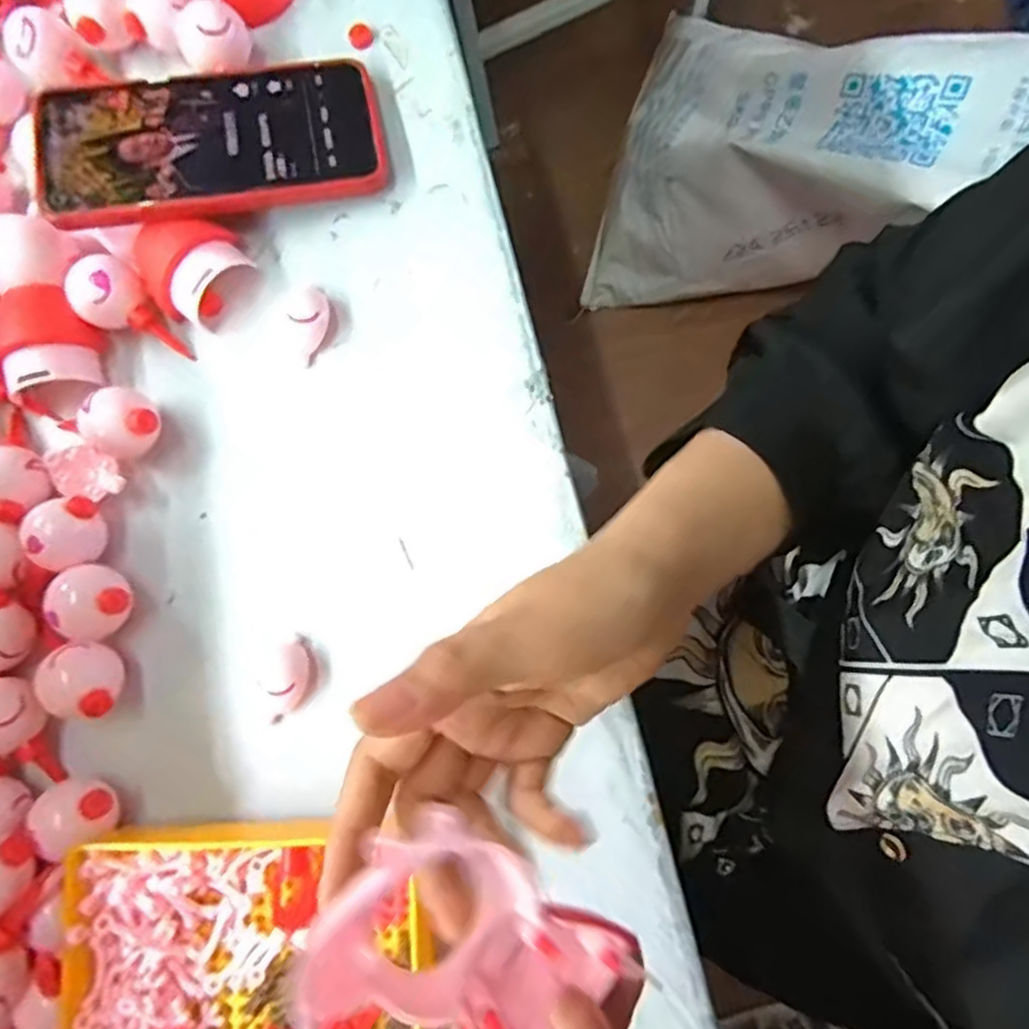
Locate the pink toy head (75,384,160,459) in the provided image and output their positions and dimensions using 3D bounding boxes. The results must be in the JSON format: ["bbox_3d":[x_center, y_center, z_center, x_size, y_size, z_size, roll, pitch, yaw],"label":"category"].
[{"bbox_3d":[-0.188,-0.042,0.338,0.032,0.034,0.030,-1,81,6],"label":"pink toy head"}]

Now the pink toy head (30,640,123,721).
[{"bbox_3d":[-0.198,0.076,0.319,0.030,0.026,0.031,0,79,0],"label":"pink toy head"}]

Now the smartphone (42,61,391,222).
[{"bbox_3d":[-0.151,-0.185,0.349,0.164,0.013,0.077,-10,77,-7],"label":"smartphone"}]

